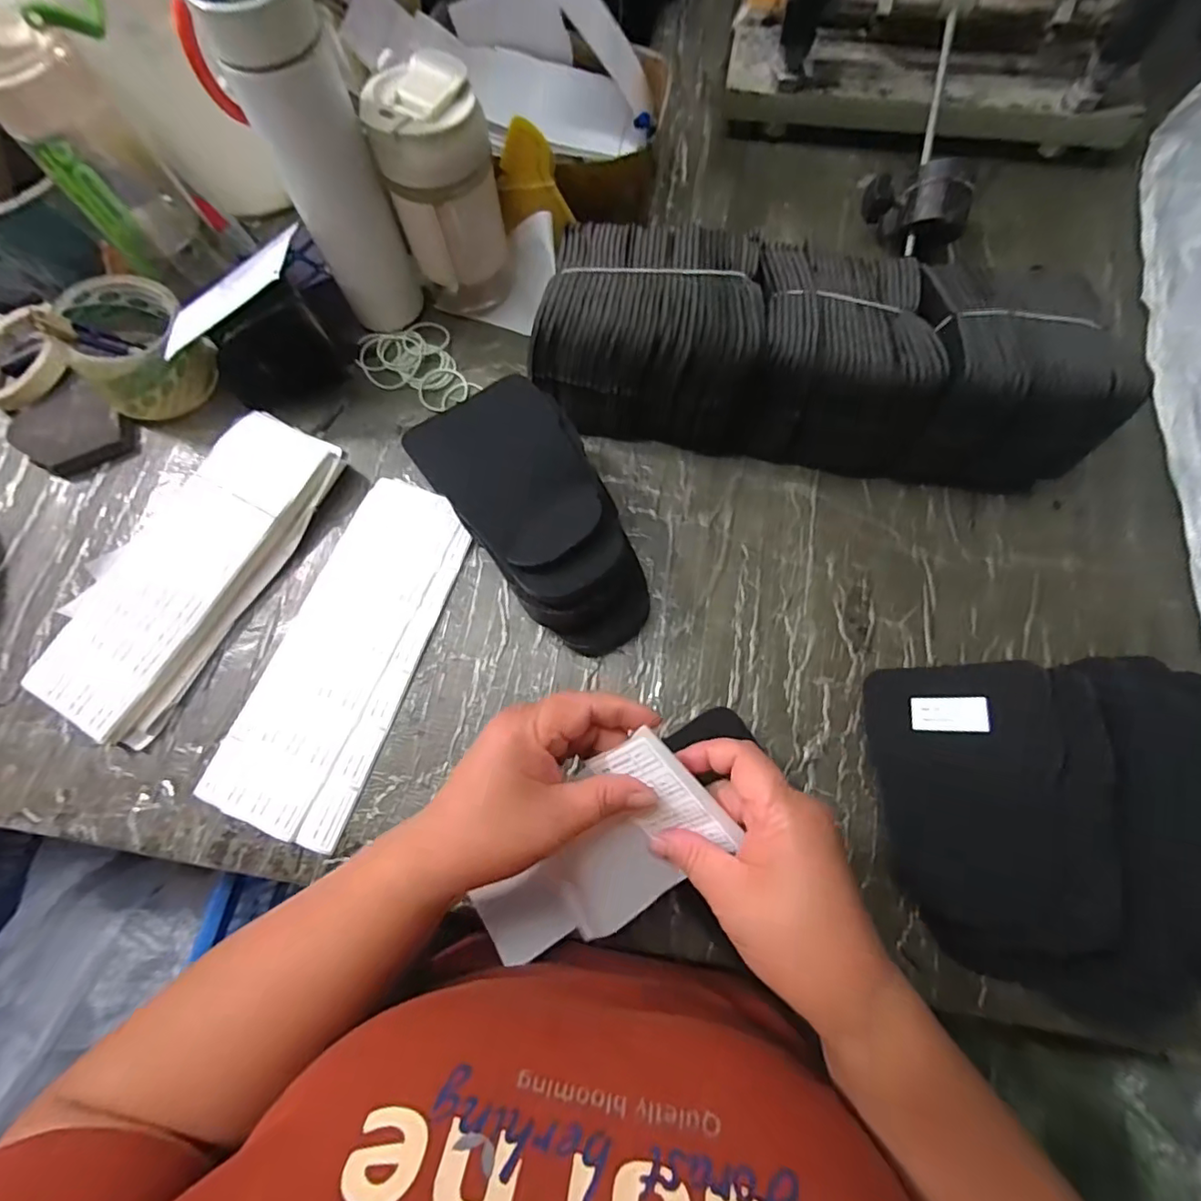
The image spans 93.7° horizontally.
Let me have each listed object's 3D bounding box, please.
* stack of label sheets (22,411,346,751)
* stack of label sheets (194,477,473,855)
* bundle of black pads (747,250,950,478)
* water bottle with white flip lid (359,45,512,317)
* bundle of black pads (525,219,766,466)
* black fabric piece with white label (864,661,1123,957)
[{"bbox_3d":[-0.317,-0.032,0.431,0.118,0.026,0.258,27,76,10],"label":"stack of label sheets"},{"bbox_3d":[-0.186,0.033,0.419,0.104,0.011,0.263,18,74,7],"label":"stack of label sheets"},{"bbox_3d":[0.176,-0.183,0.424,0.125,0.098,0.140,6,73,4],"label":"bundle of black pads"},{"bbox_3d":[-0.119,-0.310,0.444,0.081,0.155,0.074,-16,73,-3],"label":"water bottle with white flip lid"},{"bbox_3d":[0.040,-0.210,0.435,0.152,0.104,0.132,10,73,5],"label":"bundle of black pads"},{"bbox_3d":[0.233,0.119,0.337,0.115,0.013,0.158,-12,79,39],"label":"black fabric piece with white label"}]

